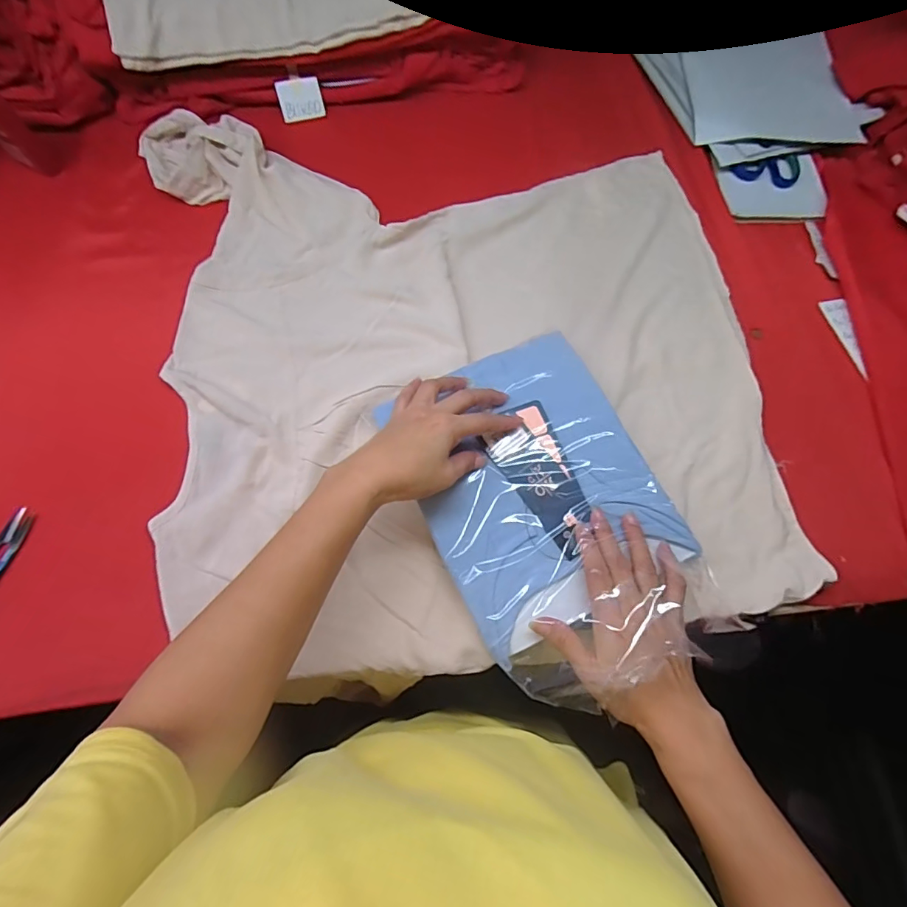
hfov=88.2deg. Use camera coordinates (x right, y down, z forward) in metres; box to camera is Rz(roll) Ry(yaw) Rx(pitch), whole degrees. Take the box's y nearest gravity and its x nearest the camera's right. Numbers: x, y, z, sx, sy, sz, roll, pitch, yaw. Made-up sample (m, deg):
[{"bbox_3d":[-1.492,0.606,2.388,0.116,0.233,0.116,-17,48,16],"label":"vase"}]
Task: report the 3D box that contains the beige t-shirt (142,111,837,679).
[{"bbox_3d":[0.007,-0.114,0.487,0.590,0.030,0.597,-7,73,-3],"label":"beige t-shirt"}]

